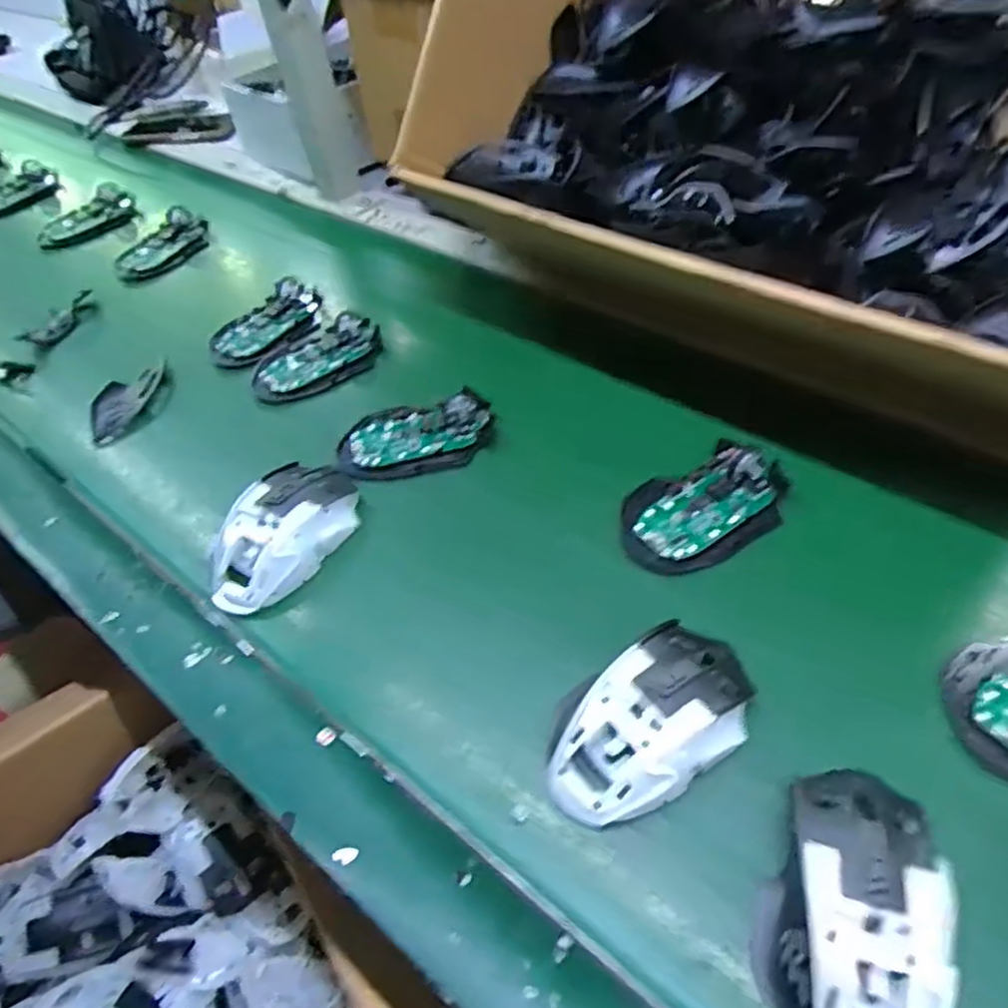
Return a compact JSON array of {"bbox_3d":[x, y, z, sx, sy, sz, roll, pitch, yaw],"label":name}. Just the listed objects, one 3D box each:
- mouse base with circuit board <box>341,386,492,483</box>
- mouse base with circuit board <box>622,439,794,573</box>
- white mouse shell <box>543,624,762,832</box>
[{"bbox_3d":[-0.064,-0.052,0.508,0.111,0.026,0.063,-15,49,-7],"label":"mouse base with circuit board"},{"bbox_3d":[0.128,0.000,0.448,0.114,0.033,0.064,-23,50,-13],"label":"mouse base with circuit board"},{"bbox_3d":[0.075,0.109,0.349,0.114,0.036,0.060,-36,54,-23],"label":"white mouse shell"}]

